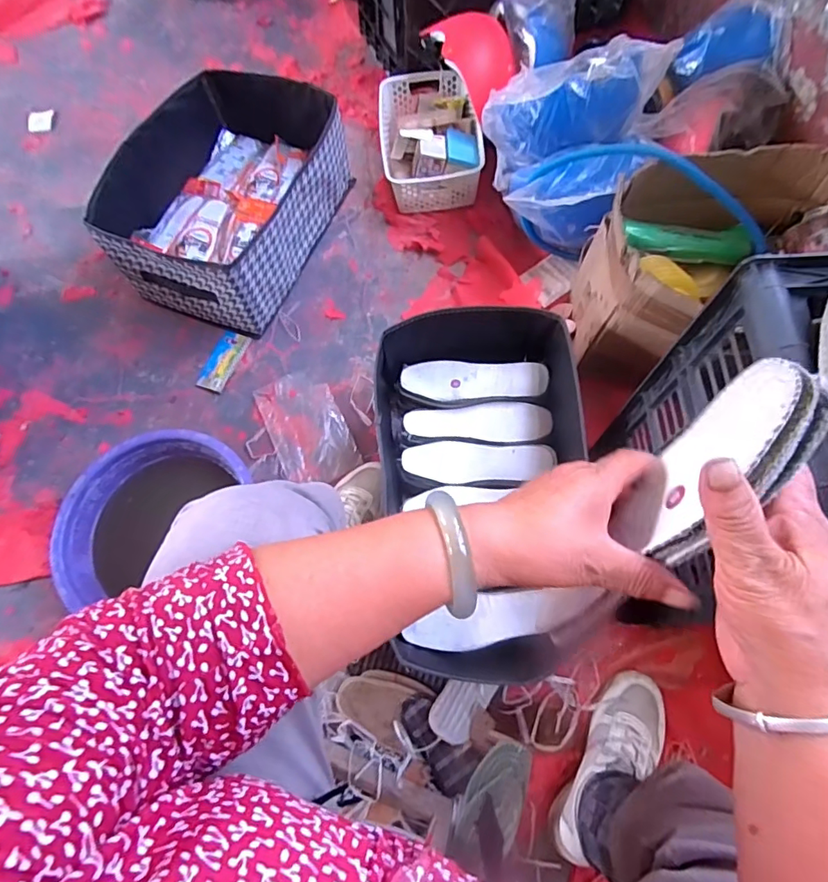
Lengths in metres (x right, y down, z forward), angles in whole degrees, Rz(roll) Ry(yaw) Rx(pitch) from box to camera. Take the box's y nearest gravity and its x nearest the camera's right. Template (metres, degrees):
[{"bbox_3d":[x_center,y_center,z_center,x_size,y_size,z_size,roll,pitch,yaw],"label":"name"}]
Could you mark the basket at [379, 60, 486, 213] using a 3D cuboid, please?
[{"bbox_3d":[0.034,-0.631,1.048,0.200,0.098,0.312,-5,70,1],"label":"basket"}]

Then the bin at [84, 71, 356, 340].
[{"bbox_3d":[-0.341,-0.457,0.960,0.325,0.188,0.443,18,72,9],"label":"bin"}]

